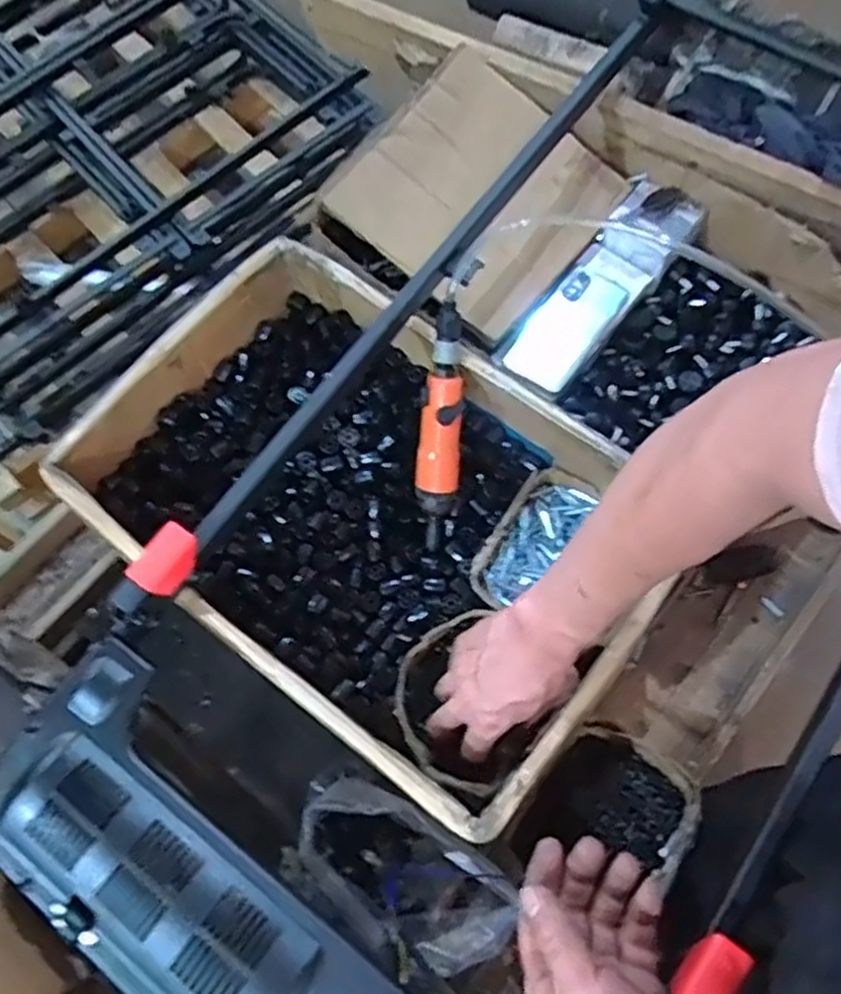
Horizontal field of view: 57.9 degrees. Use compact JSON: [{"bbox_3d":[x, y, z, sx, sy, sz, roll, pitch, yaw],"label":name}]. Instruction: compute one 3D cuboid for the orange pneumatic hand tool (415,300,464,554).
[{"bbox_3d":[0.020,-0.064,0.752,0.041,0.034,0.242,6,110,5],"label":"orange pneumatic hand tool"}]

